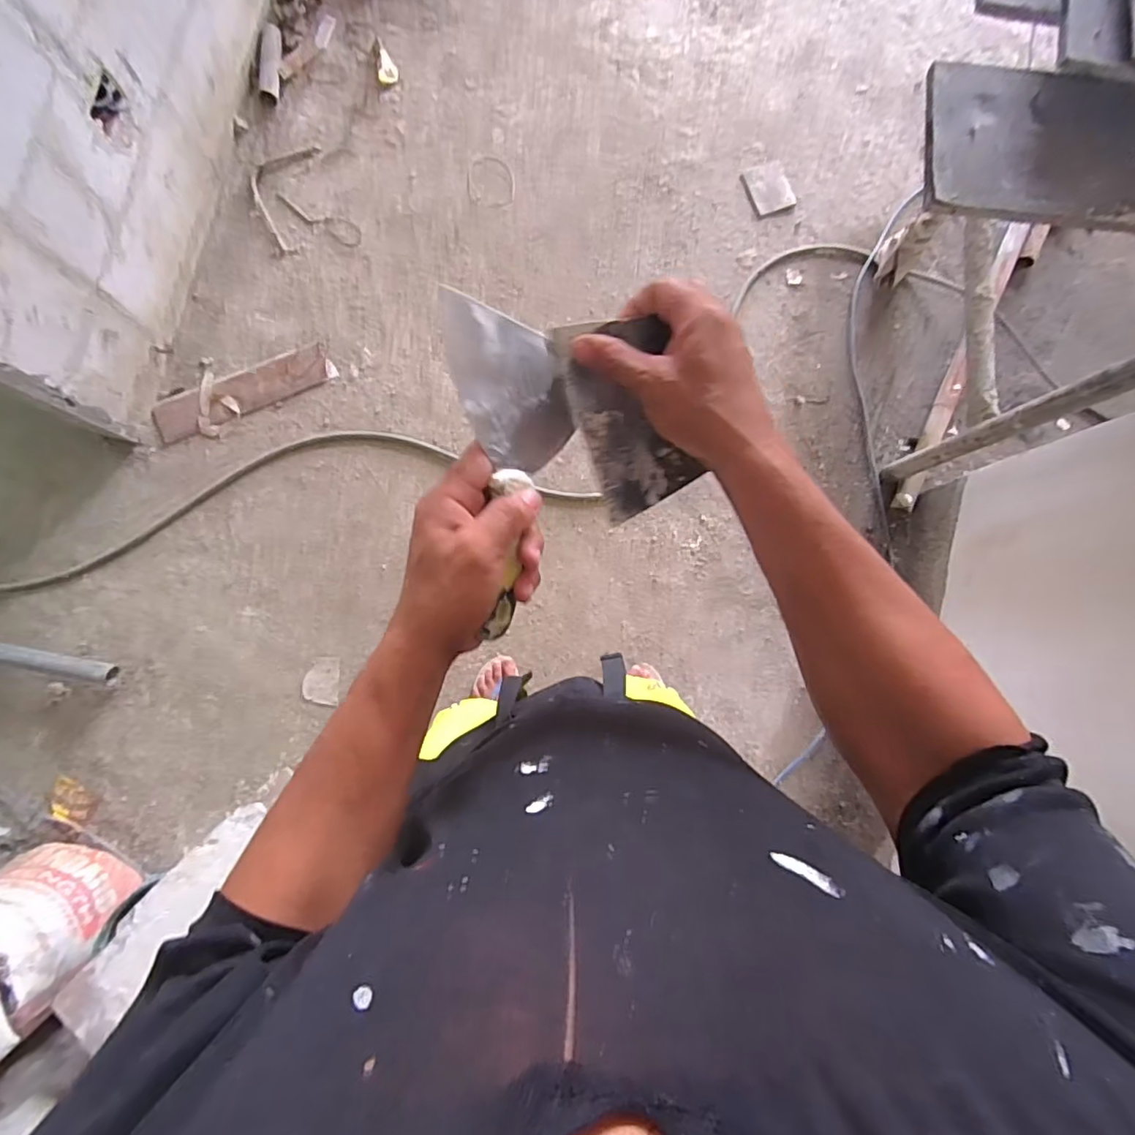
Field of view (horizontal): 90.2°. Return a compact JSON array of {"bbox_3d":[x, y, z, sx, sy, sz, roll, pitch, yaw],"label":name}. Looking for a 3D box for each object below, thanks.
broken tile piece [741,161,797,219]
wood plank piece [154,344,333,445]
[{"bbox_3d":[0.546,-1.029,1.528,0.122,0.009,0.145,-20,85,-4],"label":"broken tile piece"},{"bbox_3d":[-0.823,-0.447,1.436,0.440,0.023,0.101,-25,85,-4],"label":"wood plank piece"}]

